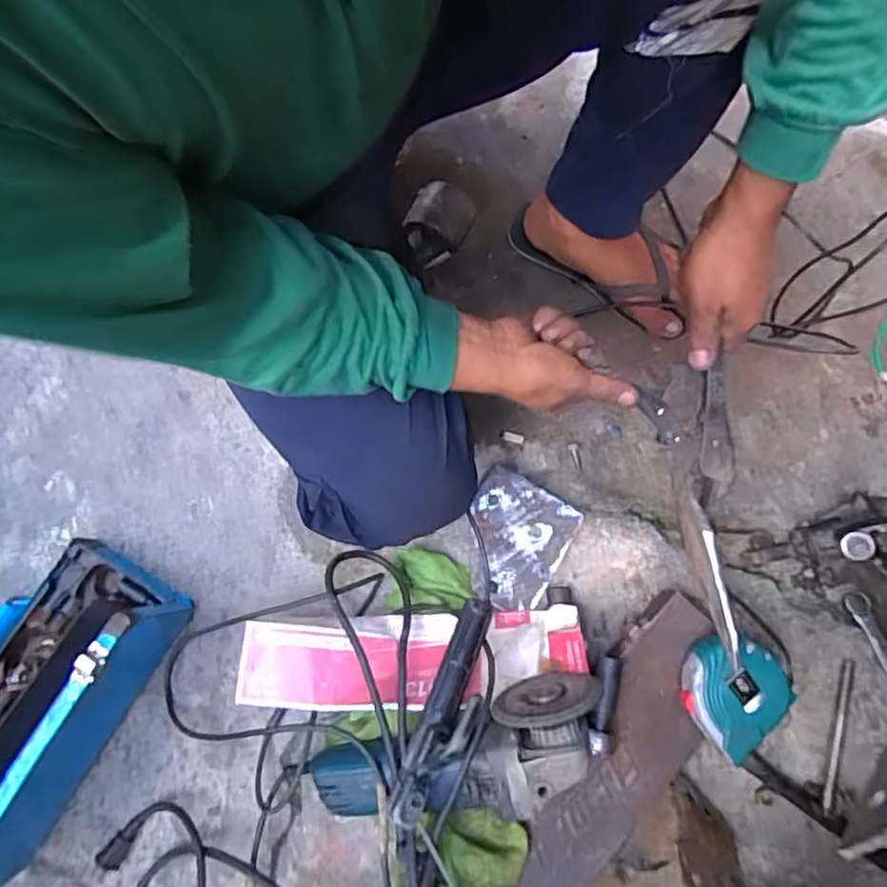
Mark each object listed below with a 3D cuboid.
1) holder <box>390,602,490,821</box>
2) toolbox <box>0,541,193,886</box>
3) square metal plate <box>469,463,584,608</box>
[{"bbox_3d":[0.006,0.230,0.536,0.040,0.062,0.189,21,63,5],"label":"holder"},{"bbox_3d":[-0.444,0.264,0.605,0.209,0.191,0.325,30,81,6],"label":"toolbox"},{"bbox_3d":[0.073,0.102,0.658,0.111,0.005,0.129,32,77,4],"label":"square metal plate"}]

